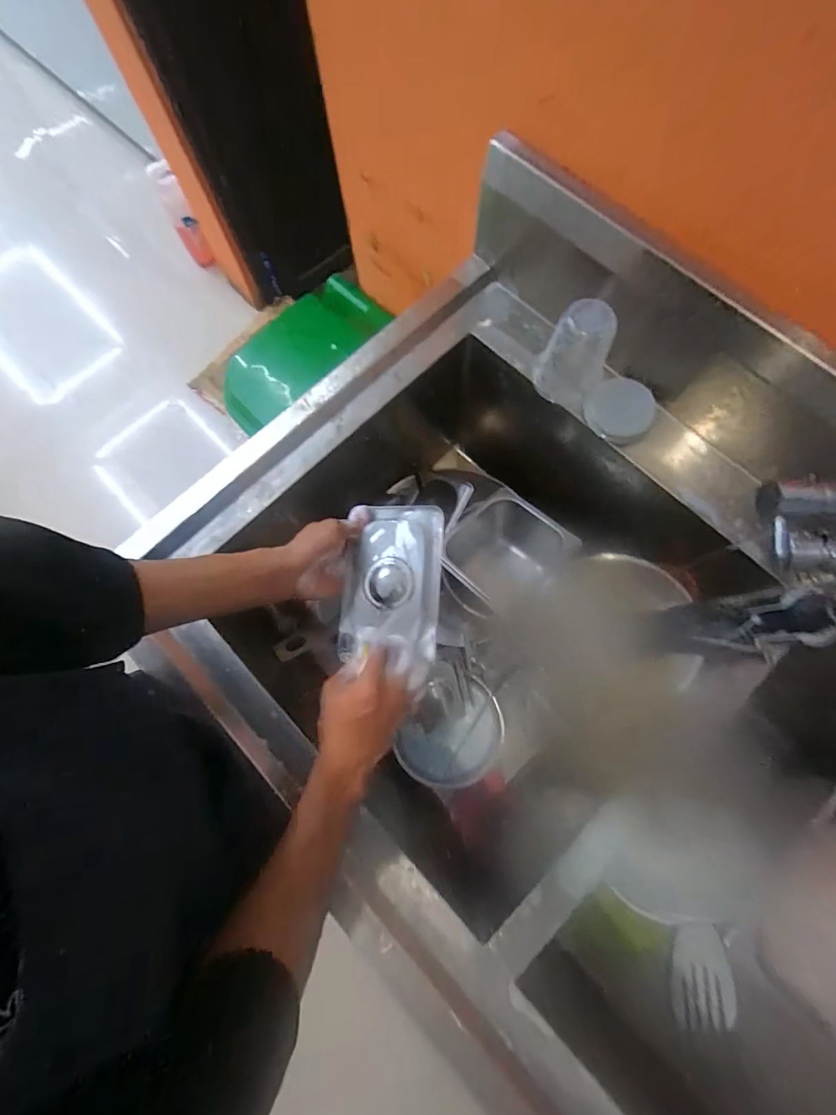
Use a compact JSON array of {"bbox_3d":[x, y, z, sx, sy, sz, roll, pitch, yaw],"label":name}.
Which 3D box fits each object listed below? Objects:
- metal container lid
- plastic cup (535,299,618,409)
[{"bbox_3d":[-0.026,0.024,0.485,0.103,0.025,0.167,7,76,4],"label":"metal container lid"},{"bbox_3d":[0.193,-0.248,0.541,0.073,0.099,0.069,0,75,2],"label":"plastic cup"}]

